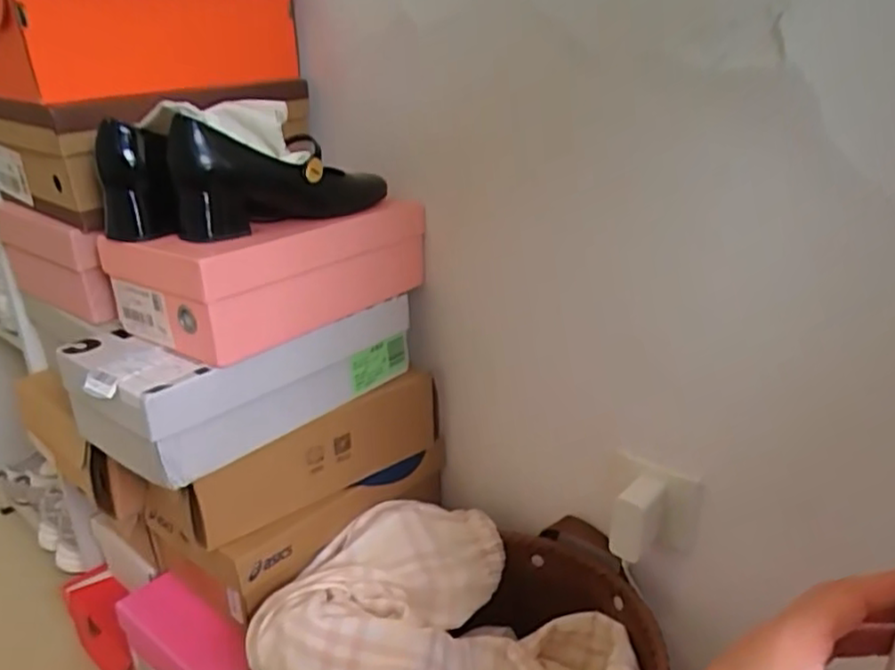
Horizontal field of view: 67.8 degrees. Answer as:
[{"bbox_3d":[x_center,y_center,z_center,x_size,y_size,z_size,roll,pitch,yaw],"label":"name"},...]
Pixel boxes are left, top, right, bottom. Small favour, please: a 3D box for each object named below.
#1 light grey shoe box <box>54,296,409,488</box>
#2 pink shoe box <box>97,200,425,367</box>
[{"bbox_3d":[-0.204,0.026,0.684,0.170,0.099,0.318,15,28,34],"label":"light grey shoe box"},{"bbox_3d":[-0.172,-0.076,0.683,0.171,0.092,0.284,14,27,32],"label":"pink shoe box"}]

